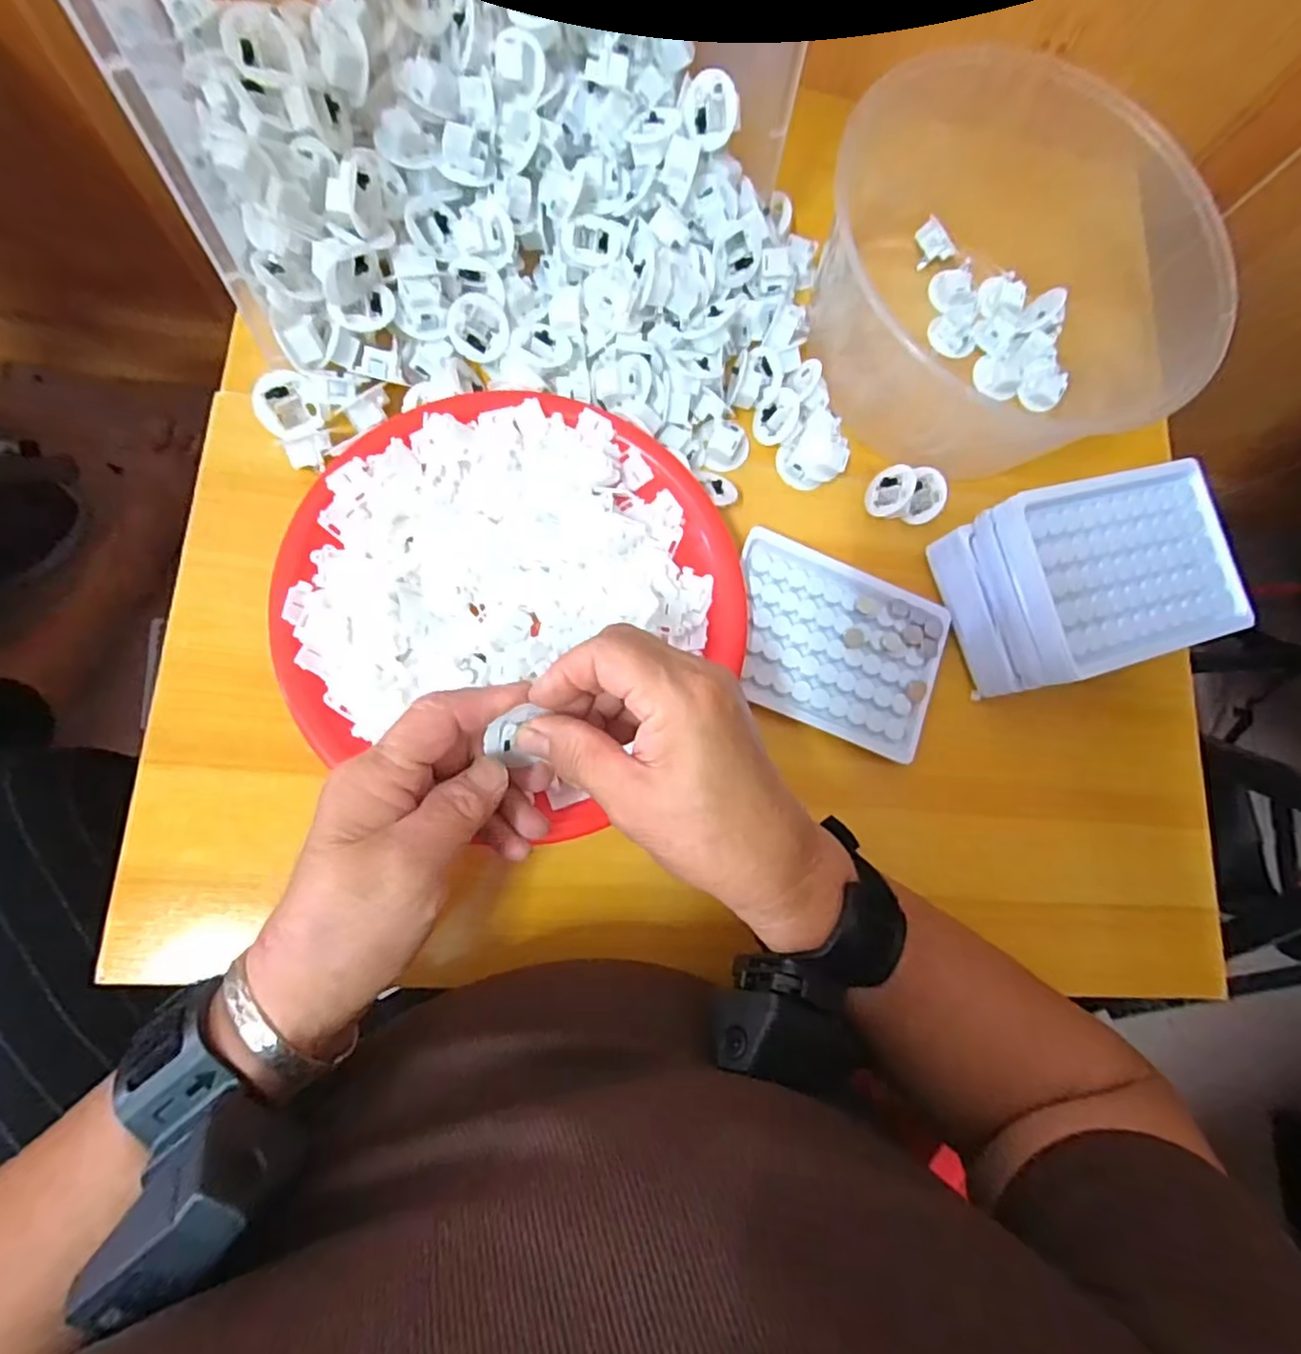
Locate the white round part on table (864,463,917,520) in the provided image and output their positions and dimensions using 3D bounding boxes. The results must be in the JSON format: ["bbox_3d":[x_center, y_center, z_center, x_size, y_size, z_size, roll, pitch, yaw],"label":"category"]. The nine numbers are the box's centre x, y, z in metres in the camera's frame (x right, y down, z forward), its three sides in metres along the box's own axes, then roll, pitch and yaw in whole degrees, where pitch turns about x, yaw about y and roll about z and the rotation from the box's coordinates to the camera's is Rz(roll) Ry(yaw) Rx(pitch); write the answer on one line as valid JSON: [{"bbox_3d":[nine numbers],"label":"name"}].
[{"bbox_3d":[0.147,-0.113,0.397,0.028,0.011,0.032,17,93,36],"label":"white round part on table"}]

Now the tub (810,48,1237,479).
[{"bbox_3d":[0.205,-0.219,0.397,0.206,0.113,0.178,-7,81,-11],"label":"tub"}]

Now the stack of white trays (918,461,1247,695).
[{"bbox_3d":[0.248,-0.055,0.367,0.135,0.059,0.100,-16,88,-13],"label":"stack of white trays"}]

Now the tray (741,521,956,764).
[{"bbox_3d":[0.104,-0.020,0.371,0.125,0.012,0.097,23,77,-5],"label":"tray"}]

